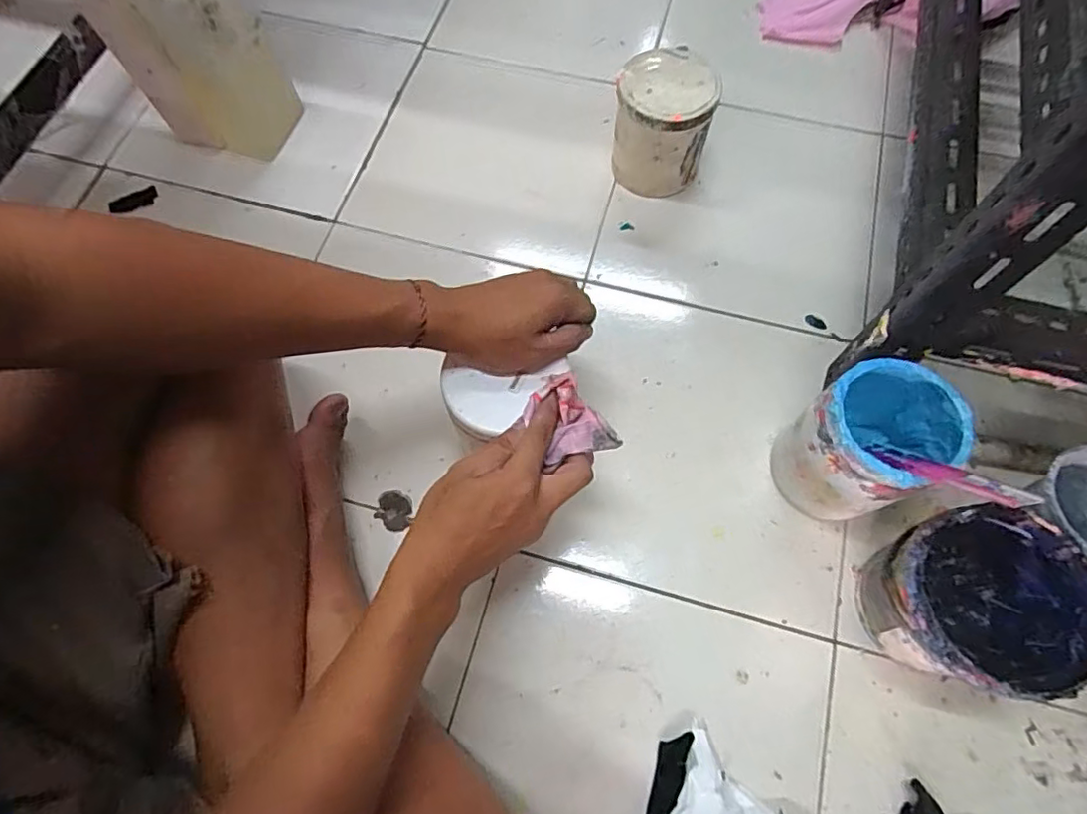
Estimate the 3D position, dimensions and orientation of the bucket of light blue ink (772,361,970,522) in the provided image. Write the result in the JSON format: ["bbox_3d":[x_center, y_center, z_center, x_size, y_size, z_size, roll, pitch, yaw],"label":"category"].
[{"bbox_3d":[0.266,0.034,0.497,0.102,0.141,0.093,-1,68,1],"label":"bucket of light blue ink"}]

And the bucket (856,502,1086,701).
[{"bbox_3d":[0.327,0.151,0.460,0.137,0.120,0.121,-9,68,-2],"label":"bucket"}]

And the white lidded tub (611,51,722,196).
[{"bbox_3d":[0.129,-0.311,0.653,0.100,0.121,0.095,-1,68,1],"label":"white lidded tub"}]

